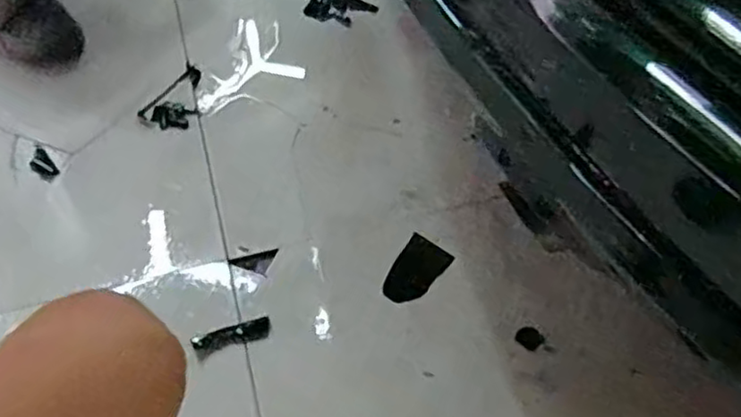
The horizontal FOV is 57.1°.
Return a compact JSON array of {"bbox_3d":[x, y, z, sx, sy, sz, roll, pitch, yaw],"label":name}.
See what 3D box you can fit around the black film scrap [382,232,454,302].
[{"bbox_3d":[0.061,0.086,0.924,0.063,0.004,0.107,29,56,19],"label":"black film scrap"}]

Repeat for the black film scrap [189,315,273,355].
[{"bbox_3d":[-0.174,0.162,0.857,0.097,0.010,0.029,-15,54,-13],"label":"black film scrap"}]

